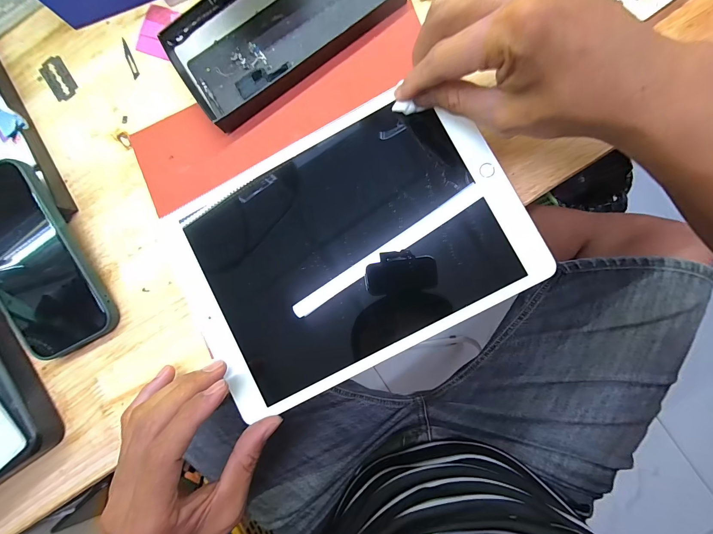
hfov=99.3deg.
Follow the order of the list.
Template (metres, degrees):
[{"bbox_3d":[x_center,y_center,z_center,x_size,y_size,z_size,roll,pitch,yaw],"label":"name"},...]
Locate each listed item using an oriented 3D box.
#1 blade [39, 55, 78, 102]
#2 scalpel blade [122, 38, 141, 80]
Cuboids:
[{"bbox_3d":[-0.255,-0.161,0.259,0.022,0.004,0.039,-34,87,-4],"label":"blade"},{"bbox_3d":[-0.191,-0.175,0.254,0.005,0.004,0.035,-22,88,4],"label":"scalpel blade"}]

